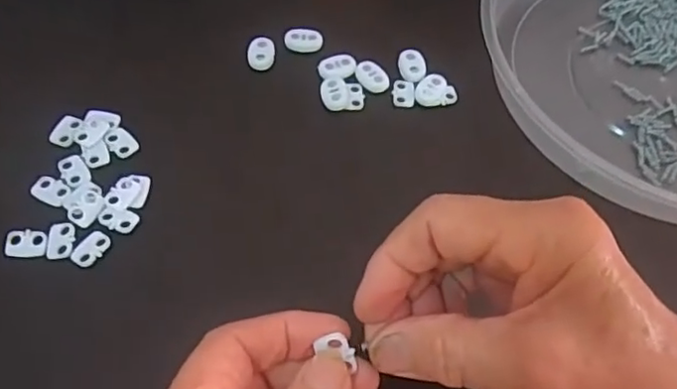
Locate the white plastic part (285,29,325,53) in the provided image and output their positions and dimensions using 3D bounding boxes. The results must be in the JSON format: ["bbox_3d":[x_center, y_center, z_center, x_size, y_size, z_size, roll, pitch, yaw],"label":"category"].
[{"bbox_3d":[-0.021,-0.094,0.378,0.023,0.004,0.018,-5,60,-7],"label":"white plastic part"}]

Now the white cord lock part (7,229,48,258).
[{"bbox_3d":[-0.149,0.023,0.300,0.017,0.004,0.014,2,59,-3],"label":"white cord lock part"}]

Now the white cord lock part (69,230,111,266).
[{"bbox_3d":[-0.119,0.026,0.301,0.012,0.004,0.019,31,62,13],"label":"white cord lock part"}]

